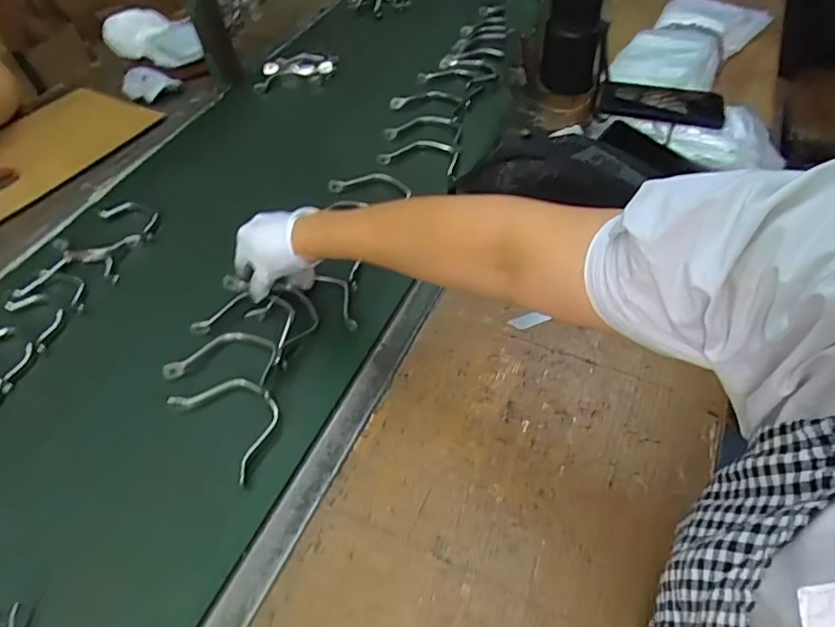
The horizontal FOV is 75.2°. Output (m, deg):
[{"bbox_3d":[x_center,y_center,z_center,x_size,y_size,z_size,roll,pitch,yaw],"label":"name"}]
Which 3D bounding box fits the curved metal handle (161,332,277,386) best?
[{"bbox_3d":[-0.208,0.044,0.577,0.115,0.007,0.060,4,51,7],"label":"curved metal handle"}]

